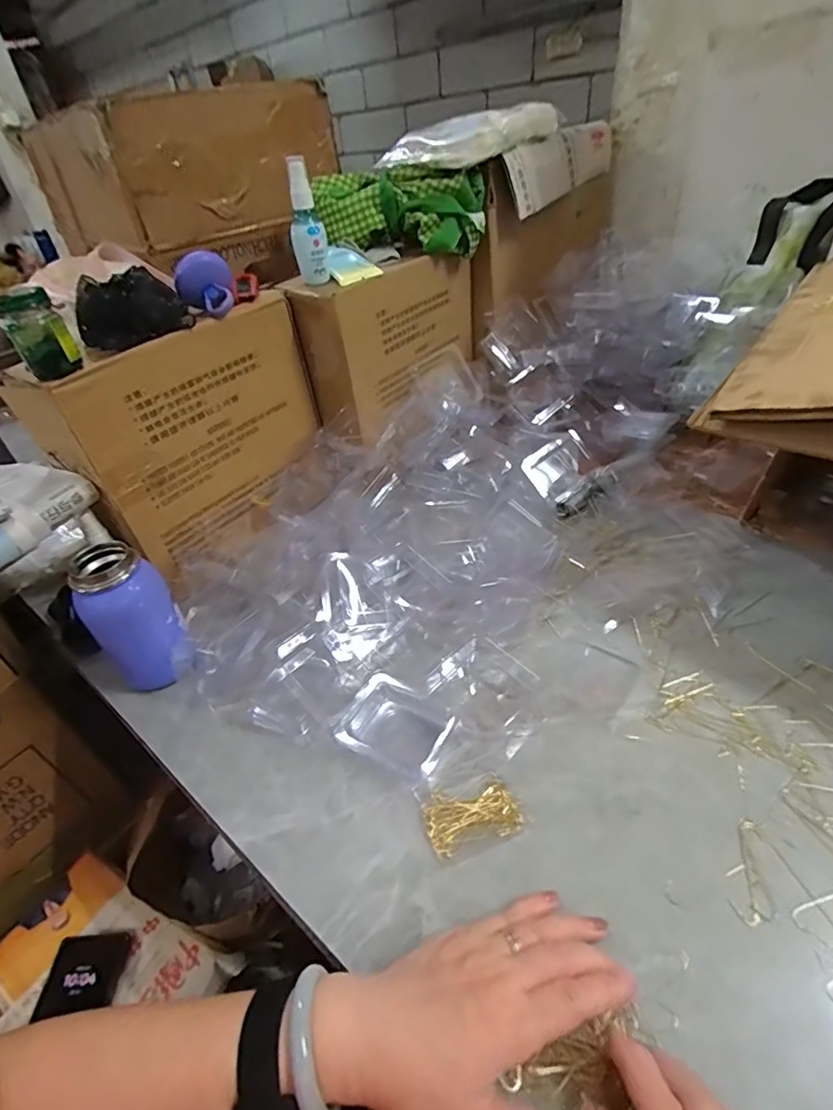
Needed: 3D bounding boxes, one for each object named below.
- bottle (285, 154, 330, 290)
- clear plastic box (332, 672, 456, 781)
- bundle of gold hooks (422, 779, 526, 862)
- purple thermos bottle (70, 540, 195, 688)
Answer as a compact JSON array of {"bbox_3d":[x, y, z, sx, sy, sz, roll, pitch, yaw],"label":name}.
[{"bbox_3d":[-0.123,-0.368,0.587,0.038,0.116,0.035,-11,40,-4],"label":"bottle"},{"bbox_3d":[-0.015,0.142,0.446,0.081,0.022,0.074,16,45,26],"label":"clear plastic box"},{"bbox_3d":[0.041,0.193,0.391,0.069,0.009,0.042,-15,40,-9],"label":"bundle of gold hooks"},{"bbox_3d":[-0.266,0.061,0.498,0.072,0.134,0.069,-32,45,-27],"label":"purple thermos bottle"}]

